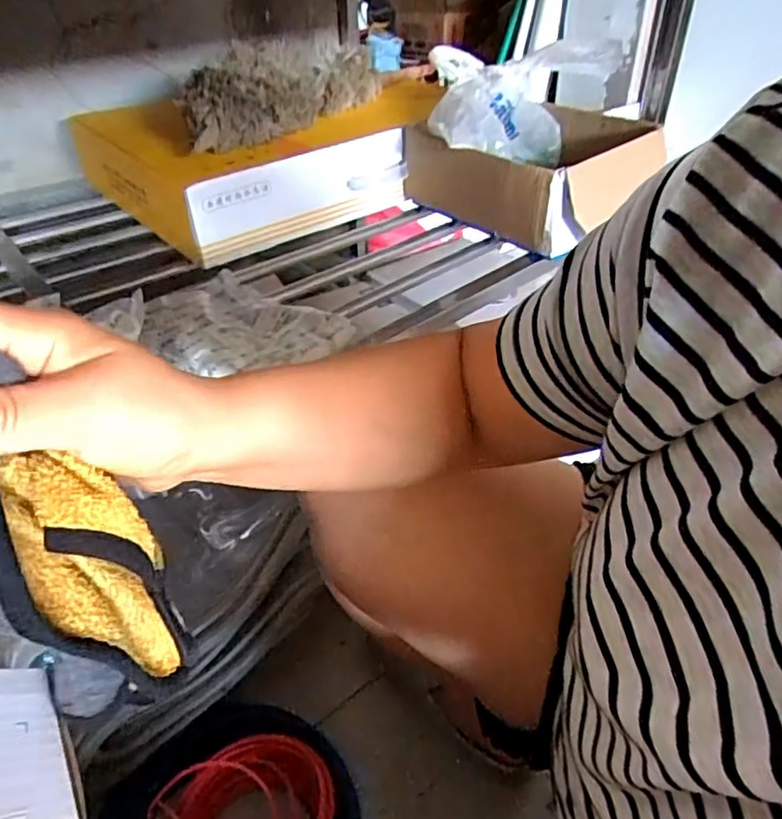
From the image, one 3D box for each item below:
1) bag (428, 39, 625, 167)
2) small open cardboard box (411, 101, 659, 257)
[{"bbox_3d":[0.192,-0.438,0.897,0.266,0.121,0.277,4,38,7],"label":"bag"},{"bbox_3d":[0.209,-0.342,0.890,0.268,0.110,0.310,-26,44,-28],"label":"small open cardboard box"}]

